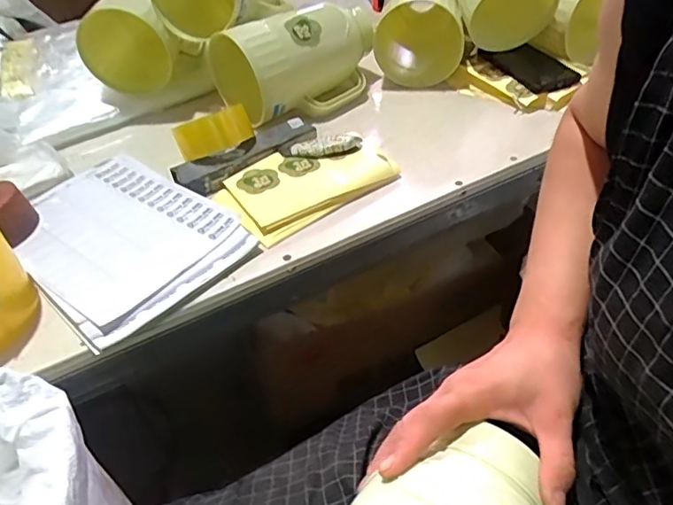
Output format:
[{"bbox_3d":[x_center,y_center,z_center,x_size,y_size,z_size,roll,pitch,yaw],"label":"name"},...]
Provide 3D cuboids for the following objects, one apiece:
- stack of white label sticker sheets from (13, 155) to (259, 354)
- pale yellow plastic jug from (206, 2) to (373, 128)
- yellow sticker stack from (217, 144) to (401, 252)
[{"bbox_3d":[-0.263,-0.028,0.654,0.205,0.022,0.306,-35,50,-28],"label":"stack of white label sticker sheets"},{"bbox_3d":[-0.059,-0.297,0.846,0.251,0.148,0.141,-31,48,-25],"label":"pale yellow plastic jug"},{"bbox_3d":[-0.045,-0.096,0.696,0.205,0.015,0.133,-30,47,-23],"label":"yellow sticker stack"}]

